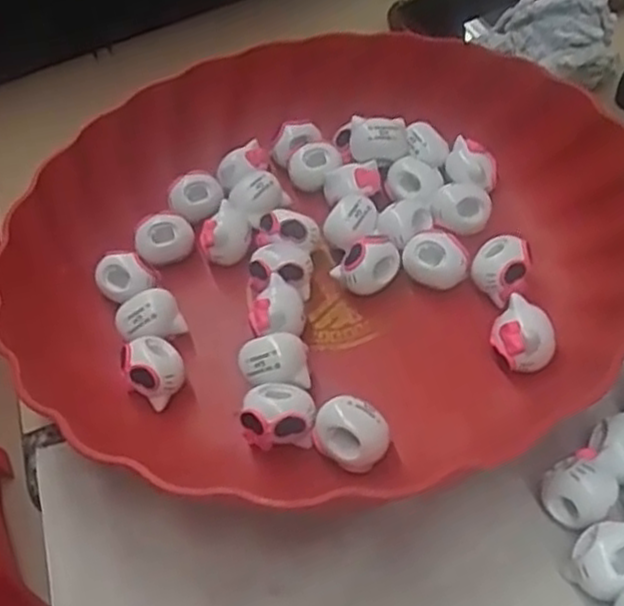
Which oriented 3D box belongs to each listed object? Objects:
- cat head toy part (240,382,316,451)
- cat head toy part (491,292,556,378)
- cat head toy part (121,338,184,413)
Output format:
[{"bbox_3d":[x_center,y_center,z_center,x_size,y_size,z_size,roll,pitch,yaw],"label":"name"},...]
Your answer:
[{"bbox_3d":[-0.012,0.042,0.271,0.025,0.023,0.019,-7,46,-3],"label":"cat head toy part"},{"bbox_3d":[0.077,0.013,0.279,0.022,0.021,0.021,12,48,15],"label":"cat head toy part"},{"bbox_3d":[-0.060,0.026,0.290,0.022,0.023,0.021,-12,46,-7],"label":"cat head toy part"}]

